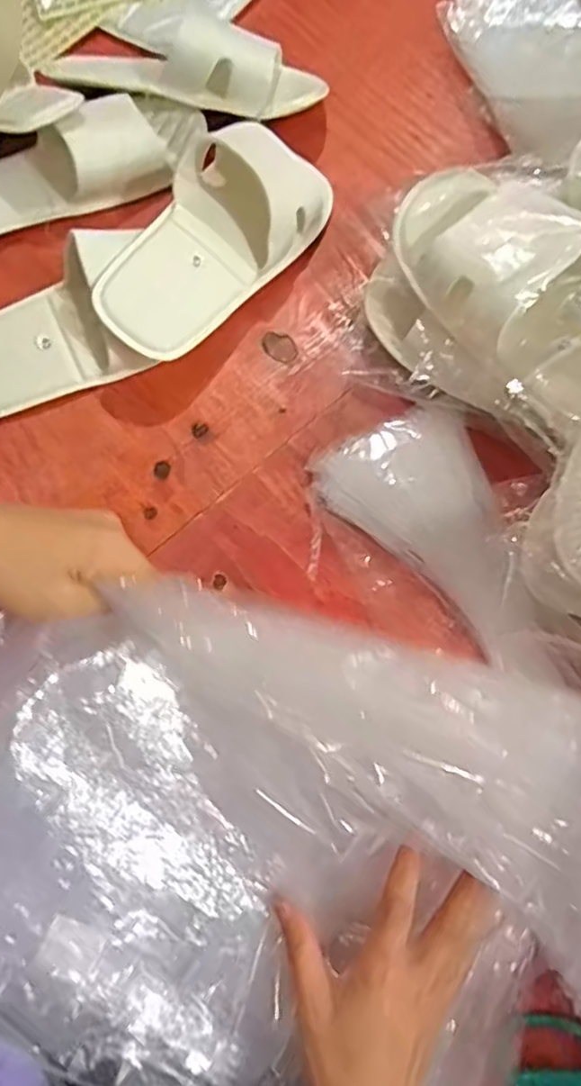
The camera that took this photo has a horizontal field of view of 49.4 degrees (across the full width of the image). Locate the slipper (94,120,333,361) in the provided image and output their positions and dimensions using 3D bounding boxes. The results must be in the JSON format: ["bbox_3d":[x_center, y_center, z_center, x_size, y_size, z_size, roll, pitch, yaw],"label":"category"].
[{"bbox_3d":[-0.063,-0.258,0.546,0.104,0.083,0.249,32,75,11],"label":"slipper"}]

